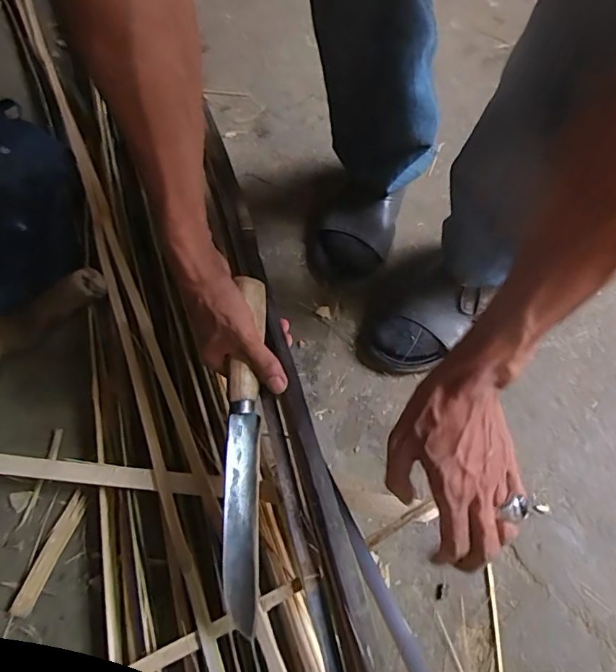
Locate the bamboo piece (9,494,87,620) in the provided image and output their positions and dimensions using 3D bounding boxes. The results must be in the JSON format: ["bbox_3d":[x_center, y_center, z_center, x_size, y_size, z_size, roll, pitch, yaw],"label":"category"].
[{"bbox_3d":[-0.271,0.228,0.511,0.022,0.004,0.120,15,62,10],"label":"bamboo piece"}]

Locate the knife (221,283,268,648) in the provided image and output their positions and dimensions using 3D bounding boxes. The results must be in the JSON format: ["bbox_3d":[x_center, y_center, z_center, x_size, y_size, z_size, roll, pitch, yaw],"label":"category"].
[{"bbox_3d":[-0.056,0.094,0.426,0.027,0.022,0.295,1,80,3],"label":"knife"}]

